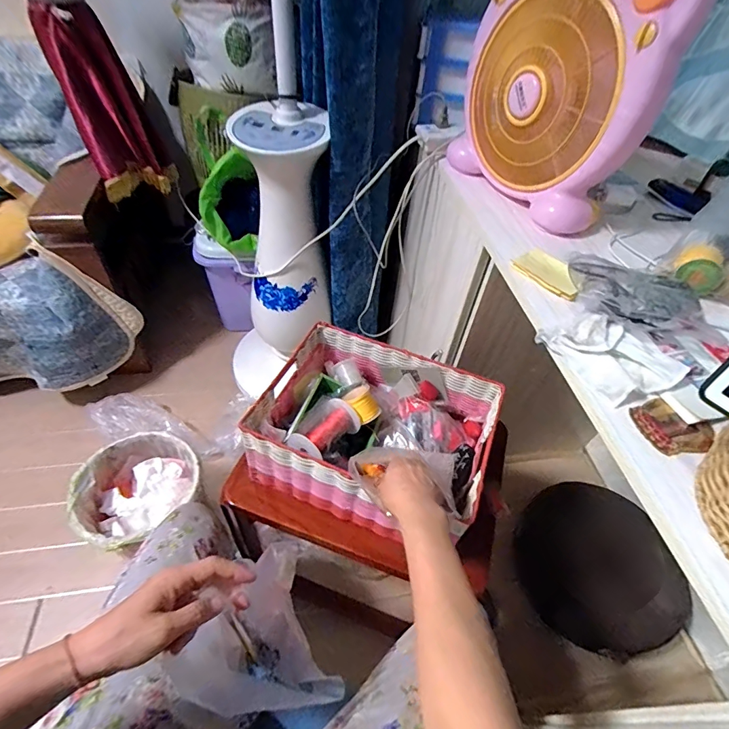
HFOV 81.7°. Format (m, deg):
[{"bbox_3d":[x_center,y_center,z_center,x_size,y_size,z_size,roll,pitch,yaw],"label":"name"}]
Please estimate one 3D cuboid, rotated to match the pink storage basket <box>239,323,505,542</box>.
[{"bbox_3d":[0.020,0.105,0.696,0.342,0.157,0.270,21,50,12],"label":"pink storage basket"}]

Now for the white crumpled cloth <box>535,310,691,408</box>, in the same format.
[{"bbox_3d":[0.285,-0.013,0.489,0.101,0.032,0.118,-13,52,-17],"label":"white crumpled cloth"}]

